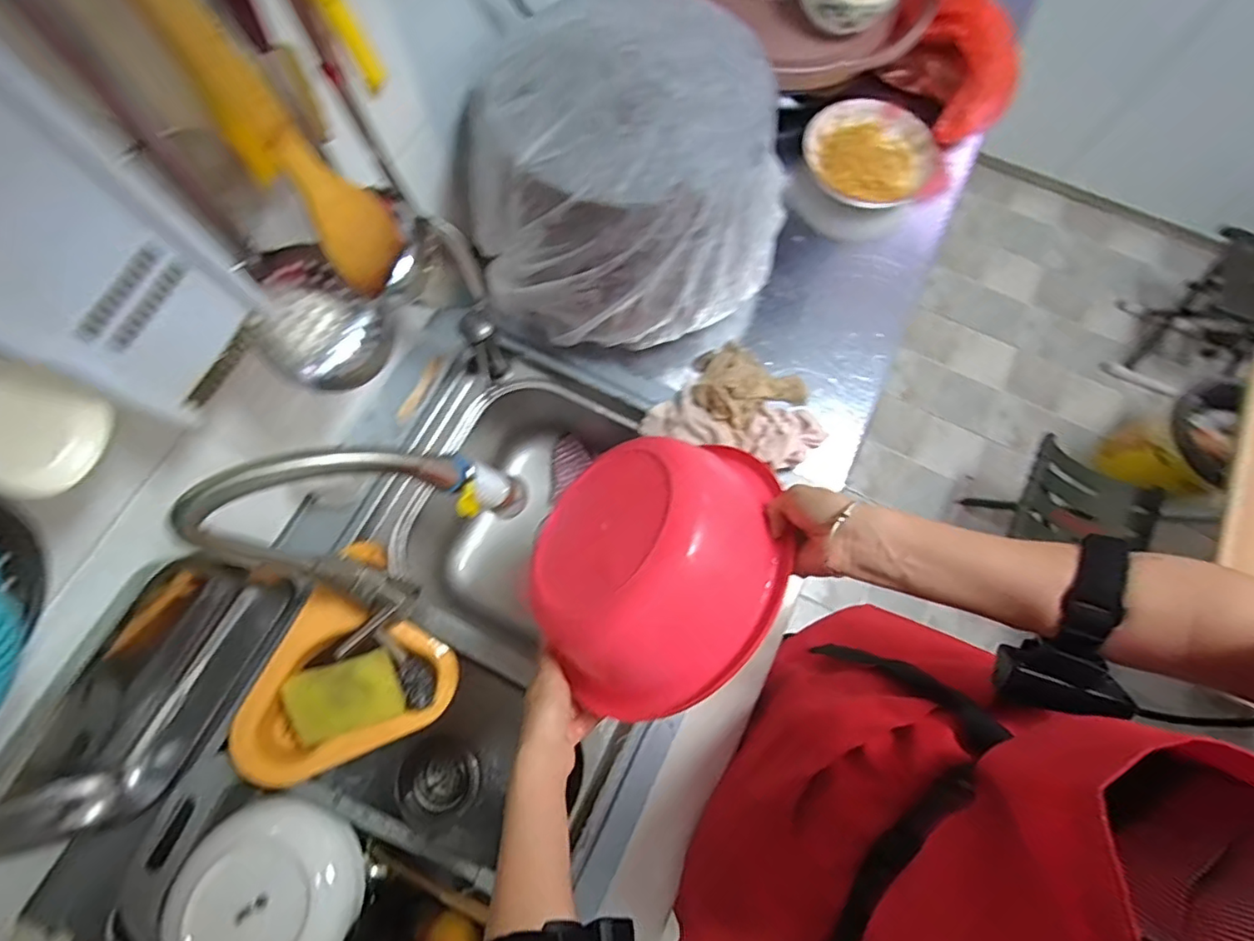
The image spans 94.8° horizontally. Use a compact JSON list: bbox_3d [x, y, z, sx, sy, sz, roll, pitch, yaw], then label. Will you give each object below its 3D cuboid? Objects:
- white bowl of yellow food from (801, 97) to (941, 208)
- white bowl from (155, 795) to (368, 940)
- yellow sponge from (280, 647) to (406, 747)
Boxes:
[{"bbox_3d":[0.363,-0.479,0.874,0.182,0.048,0.180,0,73,-1],"label":"white bowl of yellow food"},{"bbox_3d":[-0.371,0.443,0.583,0.177,0.053,0.188,0,73,-1],"label":"white bowl"},{"bbox_3d":[-0.311,0.248,0.635,0.108,0.014,0.084,-15,105,-25],"label":"yellow sponge"}]

